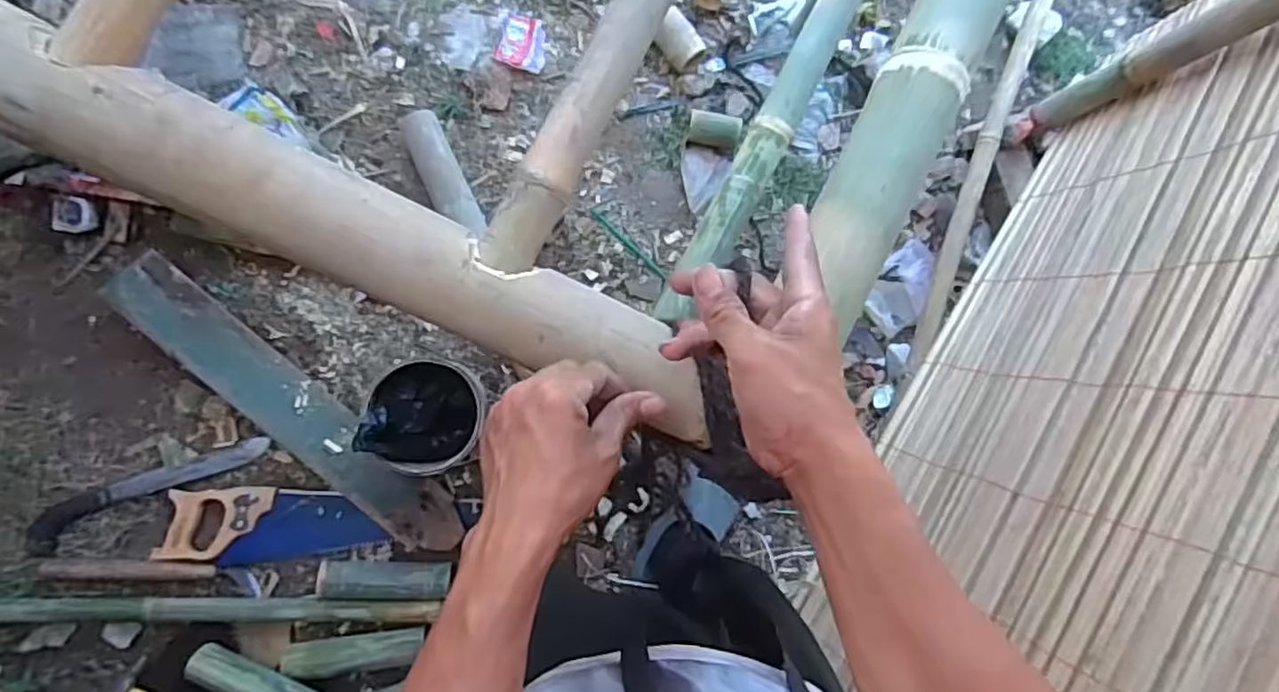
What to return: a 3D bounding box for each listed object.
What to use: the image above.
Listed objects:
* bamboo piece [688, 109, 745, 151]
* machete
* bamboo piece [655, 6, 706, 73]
[{"bbox_3d":[0.149,-0.432,1.378,0.101,0.040,0.060,15,85,-7],"label":"bamboo piece"},{"bbox_3d":[-0.859,0.243,1.208,0.401,0.033,0.074,-27,91,-9],"label":"machete"},{"bbox_3d":[0.076,-0.600,1.360,0.067,0.050,0.118,-39,93,-8],"label":"bamboo piece"}]

